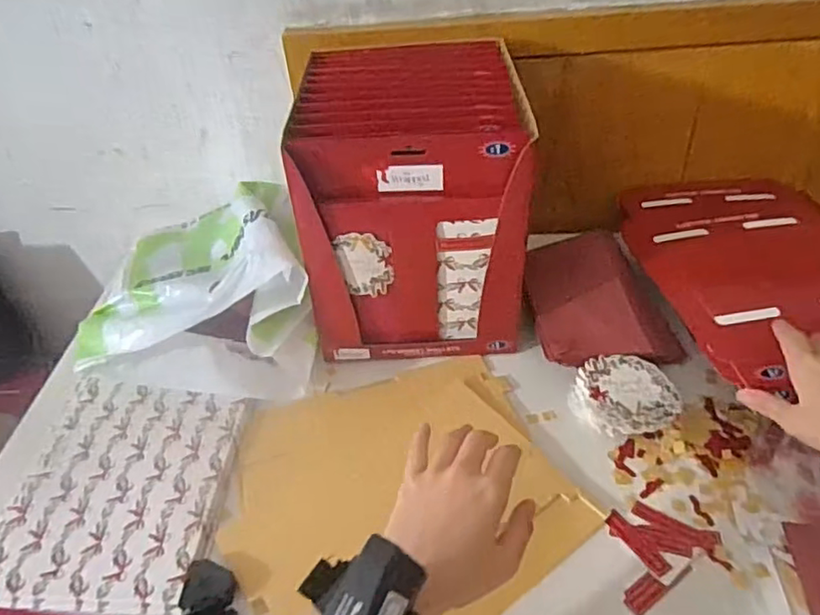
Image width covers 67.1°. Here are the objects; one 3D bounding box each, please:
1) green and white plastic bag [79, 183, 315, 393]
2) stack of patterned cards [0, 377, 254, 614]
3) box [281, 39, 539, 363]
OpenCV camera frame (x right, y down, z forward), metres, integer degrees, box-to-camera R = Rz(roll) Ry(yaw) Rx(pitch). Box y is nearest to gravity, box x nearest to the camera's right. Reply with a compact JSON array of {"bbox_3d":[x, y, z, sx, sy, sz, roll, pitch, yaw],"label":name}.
[{"bbox_3d":[-0.208,-0.035,0.665,0.221,0.125,0.257,-3,40,3],"label":"green and white plastic bag"},{"bbox_3d":[-0.254,0.155,0.547,0.187,0.012,0.218,-1,40,5],"label":"stack of patterned cards"},{"bbox_3d":[0.004,-0.107,0.636,0.203,0.262,0.211,-4,40,2],"label":"box"}]

